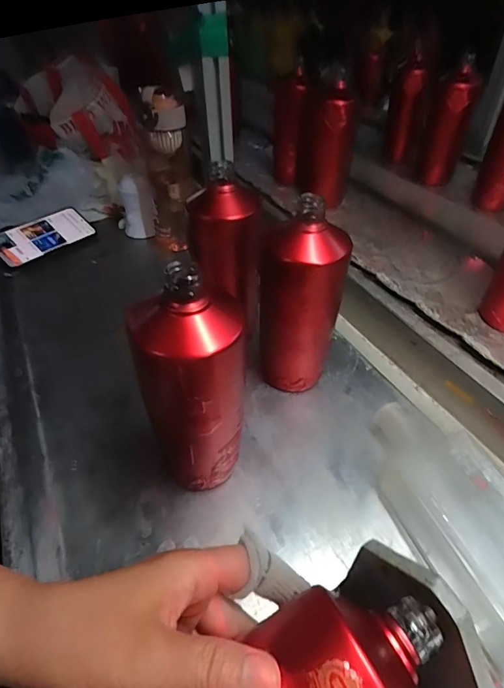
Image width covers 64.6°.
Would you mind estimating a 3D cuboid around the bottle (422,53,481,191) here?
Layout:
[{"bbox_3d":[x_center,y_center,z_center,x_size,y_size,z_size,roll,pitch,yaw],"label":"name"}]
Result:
[{"bbox_3d":[0.421,-0.464,0.855,0.084,0.209,0.078,16,48,19],"label":"bottle"}]

